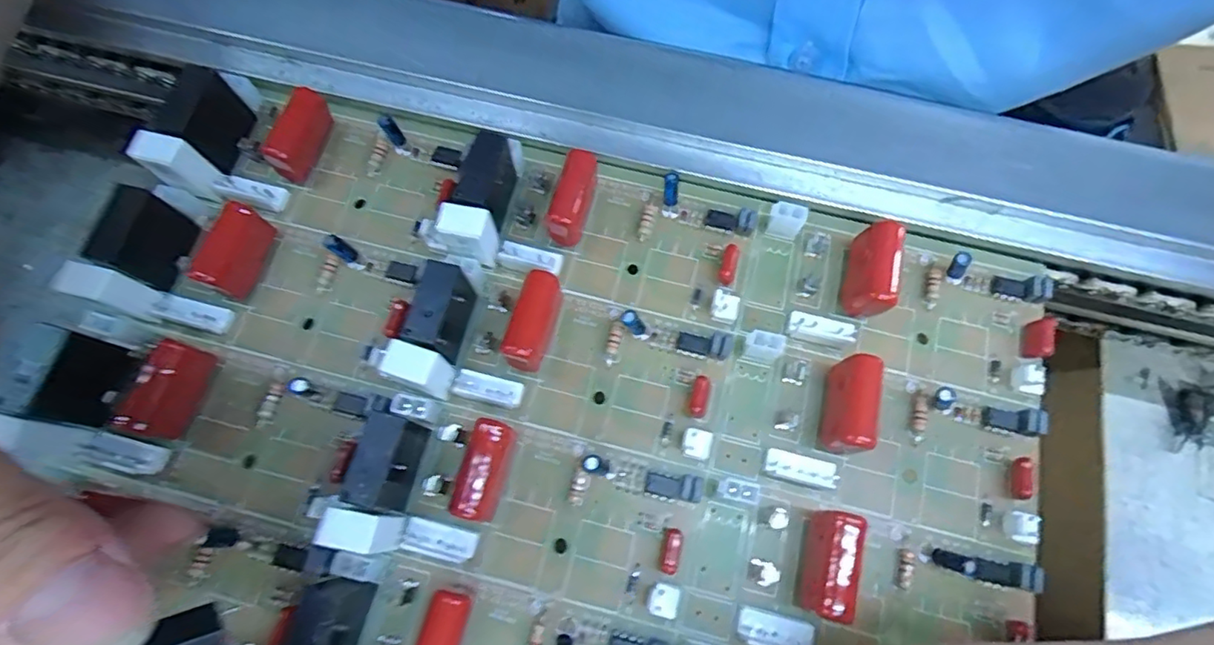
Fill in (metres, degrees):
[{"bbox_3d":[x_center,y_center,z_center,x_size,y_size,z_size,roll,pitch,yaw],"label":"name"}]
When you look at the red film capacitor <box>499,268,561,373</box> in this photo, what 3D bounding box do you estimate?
[{"bbox_3d":[-0.022,0.002,0.180,0.012,0.020,0.030,14,73,3],"label":"red film capacitor"}]

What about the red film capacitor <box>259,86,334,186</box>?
[{"bbox_3d":[-0.101,-0.063,0.196,0.009,0.019,0.030,15,73,4],"label":"red film capacitor"}]

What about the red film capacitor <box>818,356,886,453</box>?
[{"bbox_3d":[0.072,0.025,0.174,0.009,0.020,0.028,13,73,3],"label":"red film capacitor"}]

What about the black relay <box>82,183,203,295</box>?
[{"bbox_3d":[-0.143,-0.026,0.181,0.009,0.023,0.025,12,73,3],"label":"black relay"}]

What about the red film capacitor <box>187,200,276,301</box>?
[{"bbox_3d":[-0.116,-0.022,0.184,0.009,0.021,0.026,16,73,4],"label":"red film capacitor"}]

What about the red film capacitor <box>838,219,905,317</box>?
[{"bbox_3d":[0.083,-0.016,0.185,0.010,0.022,0.029,15,73,4],"label":"red film capacitor"}]

